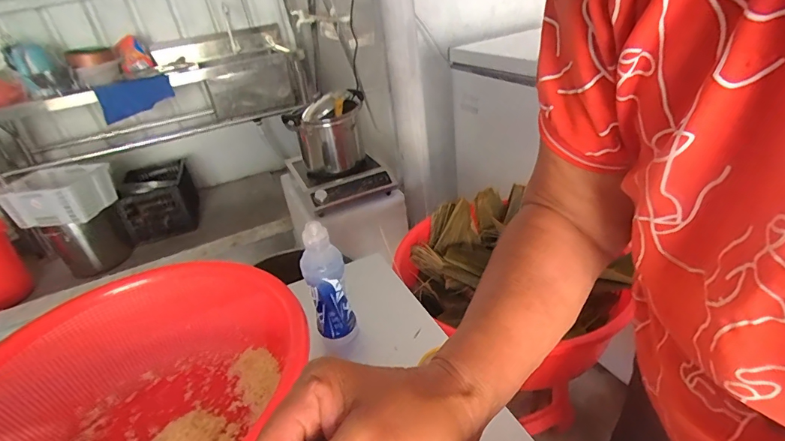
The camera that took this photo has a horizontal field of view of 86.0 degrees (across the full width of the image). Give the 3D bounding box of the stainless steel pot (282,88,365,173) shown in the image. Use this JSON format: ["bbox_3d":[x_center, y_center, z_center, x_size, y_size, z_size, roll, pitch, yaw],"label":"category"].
[{"bbox_3d":[-0.230,-0.311,1.532,0.268,0.253,0.197,-10,31,0],"label":"stainless steel pot"}]

